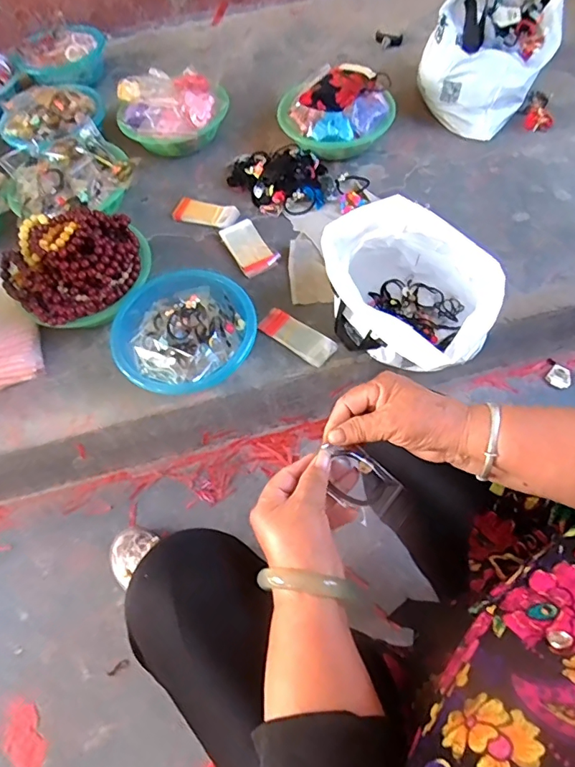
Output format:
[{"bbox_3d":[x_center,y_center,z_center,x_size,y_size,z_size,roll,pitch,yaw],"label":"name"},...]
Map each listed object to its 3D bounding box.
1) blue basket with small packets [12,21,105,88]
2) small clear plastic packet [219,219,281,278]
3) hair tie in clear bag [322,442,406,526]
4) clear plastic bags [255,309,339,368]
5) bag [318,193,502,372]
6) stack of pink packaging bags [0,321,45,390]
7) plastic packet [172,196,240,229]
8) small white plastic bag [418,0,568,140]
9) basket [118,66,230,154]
[{"bbox_3d":[-0.576,-0.825,1.221,0.213,0.078,0.193,-1,72,-5],"label":"blue basket with small packets"},{"bbox_3d":[-0.073,-0.258,0.902,0.070,0.014,0.127,-31,63,-12],"label":"small clear plastic packet"},{"bbox_3d":[0.063,0.087,0.418,0.068,0.014,0.048,41,79,-4],"label":"hair tie in clear bag"},{"bbox_3d":[0.018,-0.082,0.809,0.132,0.008,0.058,35,70,21],"label":"clear plastic bags"},{"bbox_3d":[0.189,-0.155,0.757,0.281,0.161,0.212,31,68,20],"label":"bag"},{"bbox_3d":[-0.476,-0.036,0.781,0.146,0.024,0.088,-24,99,-9],"label":"stack of pink packaging bags"},{"bbox_3d":[-0.165,-0.342,0.959,0.131,0.022,0.054,15,64,13],"label":"plastic packet"},{"bbox_3d":[0.443,-0.718,1.008,0.210,0.191,0.318,33,69,21],"label":"small white plastic bag"},{"bbox_3d":[-0.252,-0.597,1.032,0.211,0.091,0.211,-2,61,4],"label":"basket"}]

